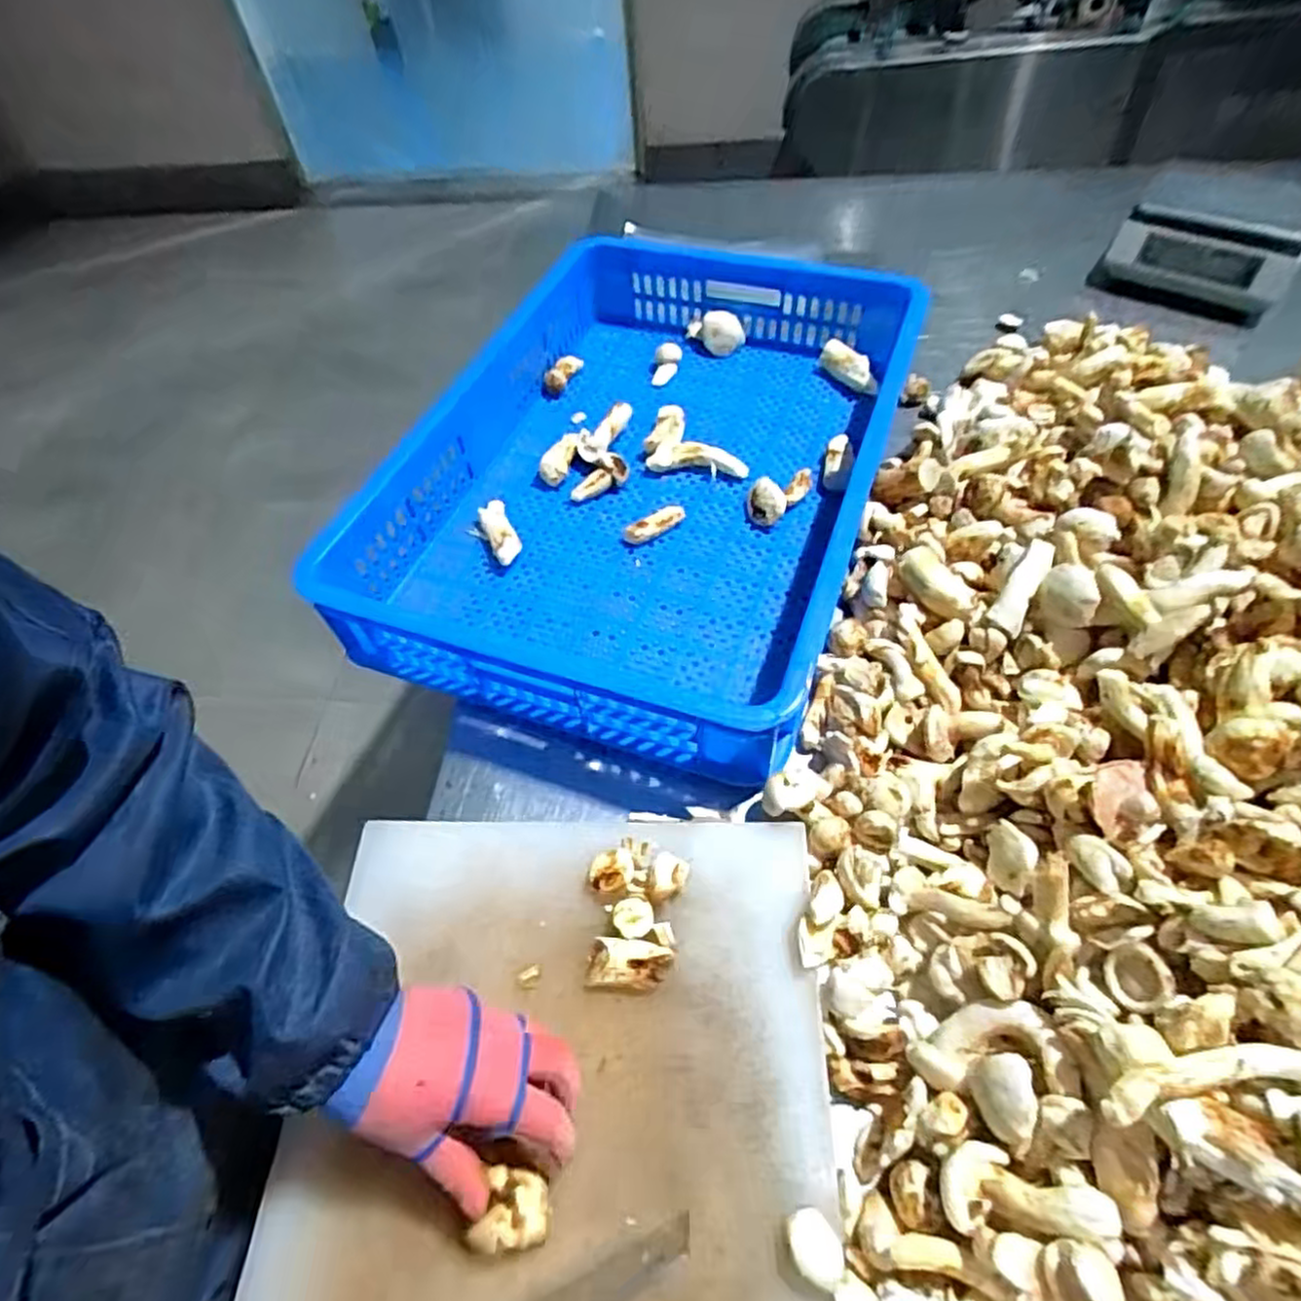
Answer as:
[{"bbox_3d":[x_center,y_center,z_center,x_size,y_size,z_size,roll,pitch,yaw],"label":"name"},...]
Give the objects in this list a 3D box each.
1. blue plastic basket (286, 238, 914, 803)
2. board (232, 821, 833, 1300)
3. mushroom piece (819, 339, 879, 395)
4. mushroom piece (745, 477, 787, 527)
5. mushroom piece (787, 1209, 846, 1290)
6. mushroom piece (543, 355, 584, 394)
[{"bbox_3d":[-0.001,-0.194,0.712,0.419,0.103,0.594,17,58,14],"label":"blue plastic basket"},{"bbox_3d":[-0.058,0.310,0.387,0.309,0.022,0.452,0,56,3],"label":"board"},{"bbox_3d":[0.224,-0.318,0.811,0.021,0.037,0.085,-30,60,-17],"label":"mushroom piece"},{"bbox_3d":[0.111,-0.142,0.687,0.036,0.033,0.037,5,56,6],"label":"mushroom piece"},{"bbox_3d":[0.085,0.307,0.370,0.025,0.012,0.032,-19,57,-10],"label":"mushroom piece"},{"bbox_3d":[-0.103,-0.329,0.847,0.021,0.026,0.058,20,59,16],"label":"mushroom piece"}]

